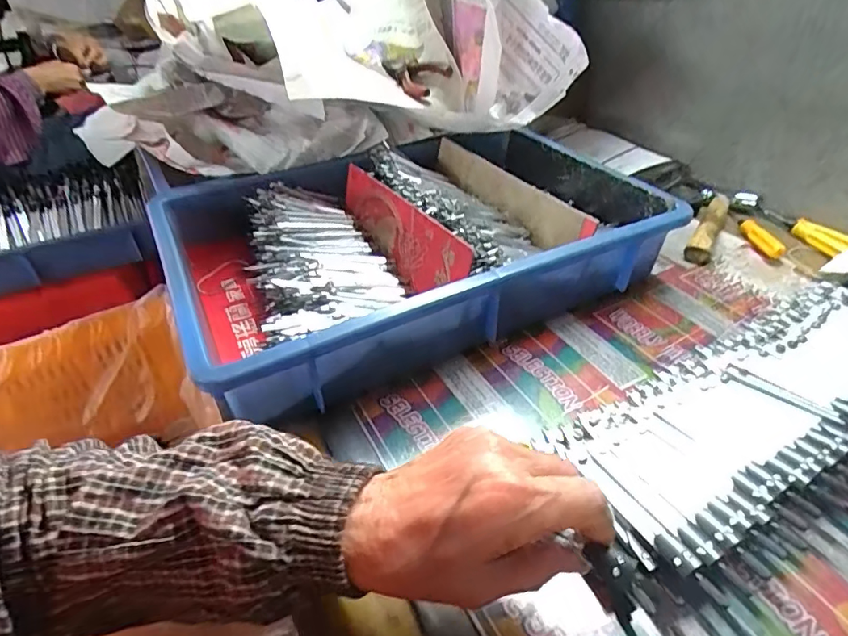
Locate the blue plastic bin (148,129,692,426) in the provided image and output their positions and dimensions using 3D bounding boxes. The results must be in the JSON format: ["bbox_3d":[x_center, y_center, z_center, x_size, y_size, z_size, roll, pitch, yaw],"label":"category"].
[{"bbox_3d":[-0.014,-0.078,0.496,0.422,0.082,0.294,-19,42,-21],"label":"blue plastic bin"}]

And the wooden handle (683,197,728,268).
[{"bbox_3d":[0.311,-0.099,0.557,0.026,0.021,0.132,19,43,24],"label":"wooden handle"}]

